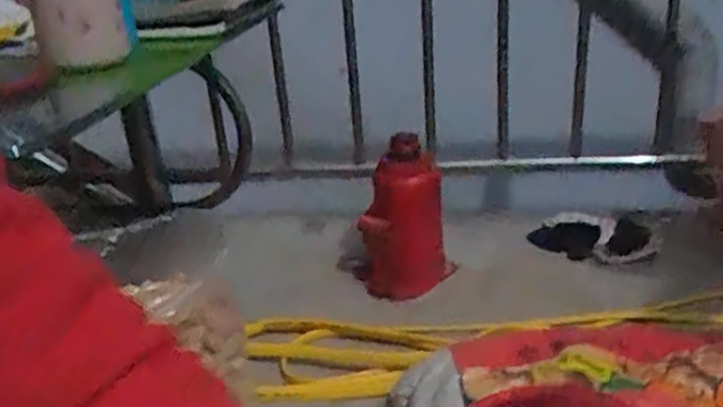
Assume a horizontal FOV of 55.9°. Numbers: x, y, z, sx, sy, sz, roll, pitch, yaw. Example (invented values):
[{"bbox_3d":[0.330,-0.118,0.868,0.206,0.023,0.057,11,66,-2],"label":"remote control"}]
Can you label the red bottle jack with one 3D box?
[{"bbox_3d":[0.055,0.030,1.115,0.177,0.243,0.123,-3,25,3],"label":"red bottle jack"}]

